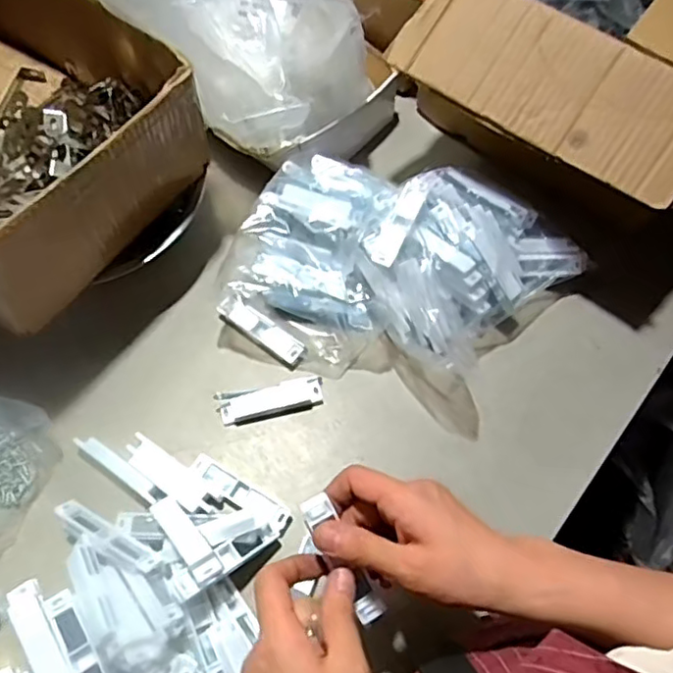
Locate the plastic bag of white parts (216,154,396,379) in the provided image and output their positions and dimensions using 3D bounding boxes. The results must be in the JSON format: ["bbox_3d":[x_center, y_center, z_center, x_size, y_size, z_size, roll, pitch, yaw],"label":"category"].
[{"bbox_3d":[-0.029,-0.079,0.615,0.164,0.068,0.213,2,64,-2],"label":"plastic bag of white parts"}]

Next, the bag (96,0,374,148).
[{"bbox_3d":[-0.089,-0.342,0.635,0.270,0.181,0.225,22,65,8],"label":"bag"}]

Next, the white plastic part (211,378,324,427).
[{"bbox_3d":[-0.060,0.060,0.583,0.096,0.012,0.031,-13,65,-9],"label":"white plastic part"}]

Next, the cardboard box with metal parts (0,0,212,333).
[{"bbox_3d":[-0.306,-0.189,0.545,0.306,0.112,0.255,33,67,13],"label":"cardboard box with metal parts"}]

